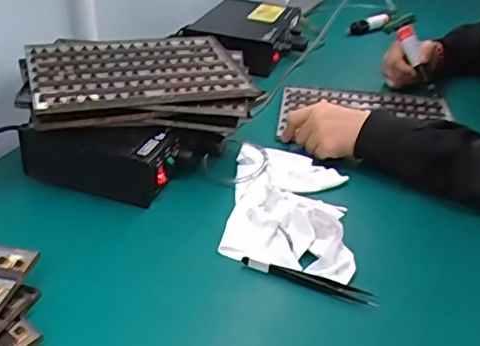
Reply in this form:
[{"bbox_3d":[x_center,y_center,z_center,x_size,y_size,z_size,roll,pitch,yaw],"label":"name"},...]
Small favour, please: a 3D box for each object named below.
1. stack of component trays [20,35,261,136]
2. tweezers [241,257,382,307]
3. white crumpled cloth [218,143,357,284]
[{"bbox_3d":[-0.119,-0.115,0.678,0.264,0.038,0.215,-7,33,-14],"label":"stack of component trays"},{"bbox_3d":[0.063,0.098,0.509,0.125,0.012,0.013,14,34,19],"label":"tweezers"},{"bbox_3d":[0.054,0.028,0.603,0.128,0.039,0.215,5,32,5],"label":"white crumpled cloth"}]

